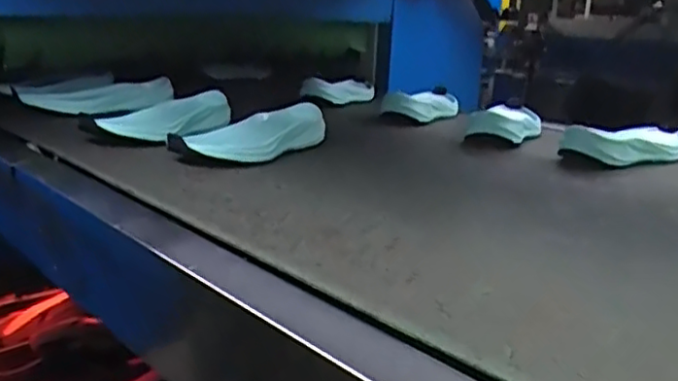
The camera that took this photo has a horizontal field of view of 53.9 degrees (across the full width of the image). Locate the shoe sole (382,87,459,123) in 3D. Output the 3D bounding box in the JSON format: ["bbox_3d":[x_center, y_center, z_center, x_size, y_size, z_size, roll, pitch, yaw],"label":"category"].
[{"bbox_3d":[0.147,-0.143,1.119,0.088,0.048,0.236,8,16,23],"label":"shoe sole"}]

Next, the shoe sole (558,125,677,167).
[{"bbox_3d":[0.377,-0.059,0.850,0.227,0.049,0.073,-9,19,-39],"label":"shoe sole"}]

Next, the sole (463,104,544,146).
[{"bbox_3d":[0.255,-0.100,0.985,0.086,0.048,0.219,9,16,24],"label":"sole"}]

